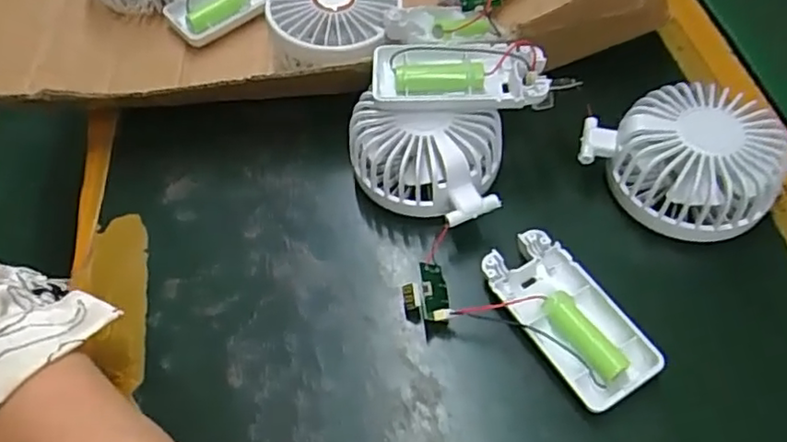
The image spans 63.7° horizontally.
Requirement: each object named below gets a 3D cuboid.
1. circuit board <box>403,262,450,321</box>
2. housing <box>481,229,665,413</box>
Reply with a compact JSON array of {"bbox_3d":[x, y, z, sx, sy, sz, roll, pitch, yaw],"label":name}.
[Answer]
[{"bbox_3d":[0.017,0.038,0.327,0.022,0.023,0.028,-2,56,2],"label":"circuit board"},{"bbox_3d":[0.086,0.049,0.319,0.047,0.016,0.092,-29,59,-15],"label":"housing"}]

